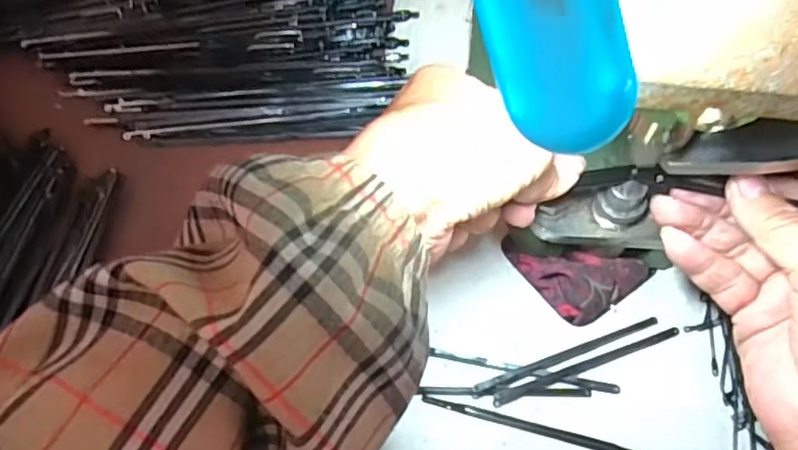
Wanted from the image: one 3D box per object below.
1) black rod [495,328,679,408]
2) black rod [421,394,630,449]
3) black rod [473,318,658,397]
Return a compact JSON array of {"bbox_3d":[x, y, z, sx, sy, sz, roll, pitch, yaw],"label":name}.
[{"bbox_3d":[0.091,0.066,0.302,0.098,0.004,0.006,-19,63,-9],"label":"black rod"},{"bbox_3d":[0.060,0.092,0.289,0.100,0.004,0.004,13,63,8],"label":"black rod"},{"bbox_3d":[0.081,0.061,0.304,0.098,0.004,0.008,-20,63,-9],"label":"black rod"}]

